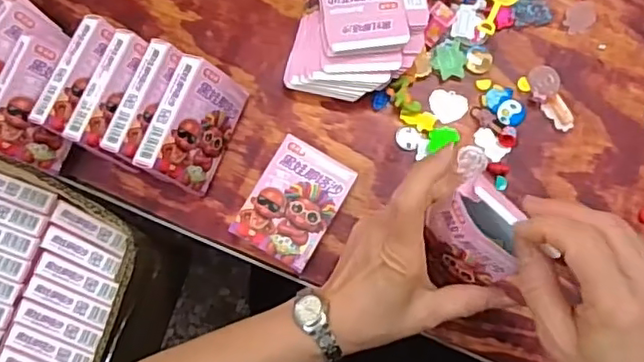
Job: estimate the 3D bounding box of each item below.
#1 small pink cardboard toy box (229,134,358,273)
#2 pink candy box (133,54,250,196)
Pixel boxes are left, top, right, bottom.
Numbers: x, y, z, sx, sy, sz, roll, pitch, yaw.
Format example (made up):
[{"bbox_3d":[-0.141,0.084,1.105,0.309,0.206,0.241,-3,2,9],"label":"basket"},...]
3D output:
[{"bbox_3d":[-0.022,0.017,0.488,0.066,0.026,0.093,30,80,5],"label":"small pink cardboard toy box"},{"bbox_3d":[-0.097,-0.041,0.478,0.022,0.071,0.092,17,82,34],"label":"pink candy box"}]

